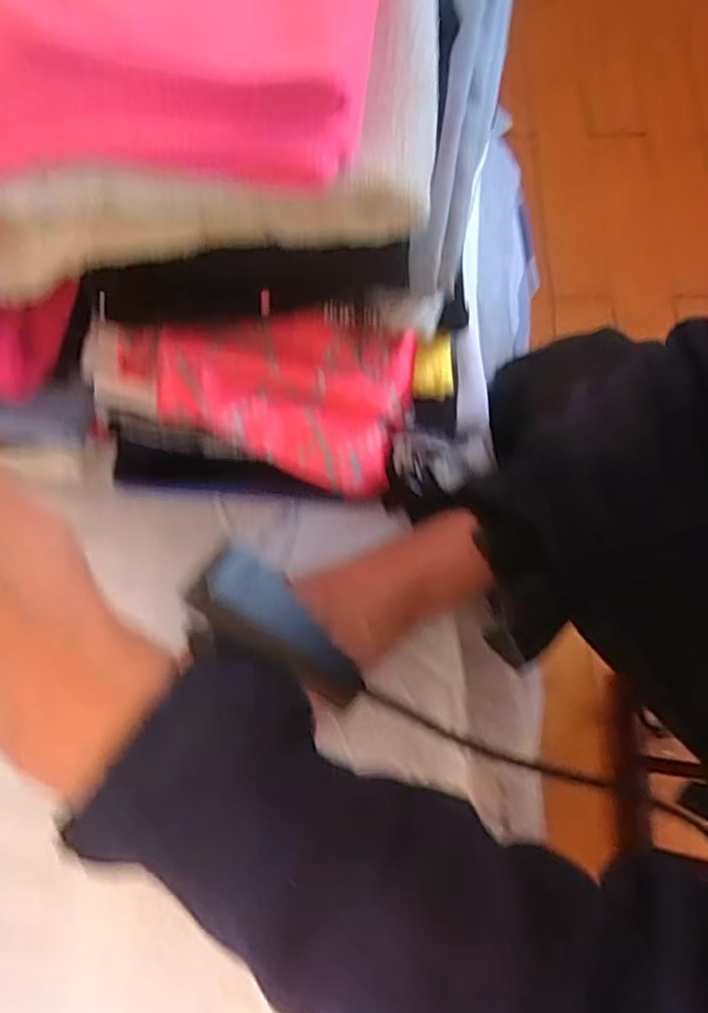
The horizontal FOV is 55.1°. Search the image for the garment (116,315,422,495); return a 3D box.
[{"bbox_3d":[-0.043,-0.052,0.326,0.138,0.042,0.074,3,73,2],"label":"garment"}]

